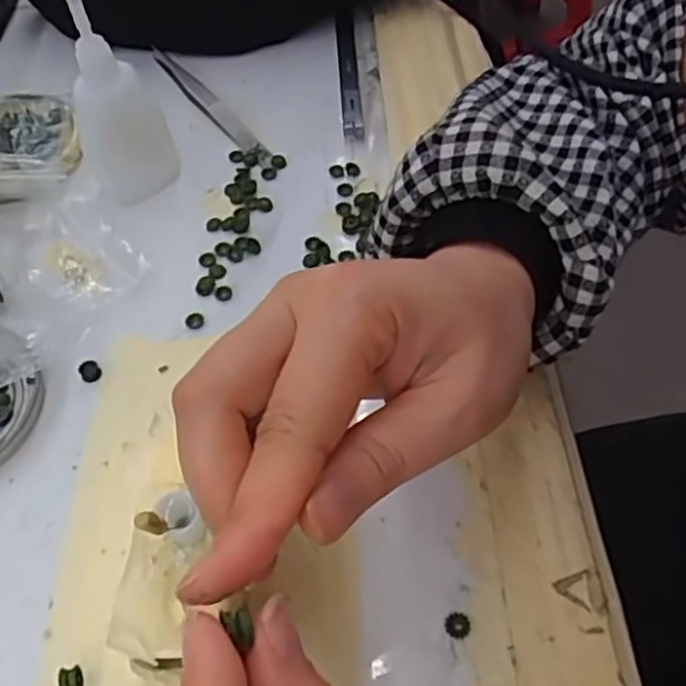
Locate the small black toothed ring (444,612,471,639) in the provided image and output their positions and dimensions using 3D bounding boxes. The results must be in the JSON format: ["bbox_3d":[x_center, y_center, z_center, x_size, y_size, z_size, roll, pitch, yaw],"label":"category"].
[{"bbox_3d":[0.039,0.096,0.246,0.009,0.004,0.009,-1,55,2],"label":"small black toothed ring"}]

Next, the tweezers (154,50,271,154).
[{"bbox_3d":[-0.080,-0.142,0.417,0.013,0.006,0.121,-30,59,-17],"label":"tweezers"}]

